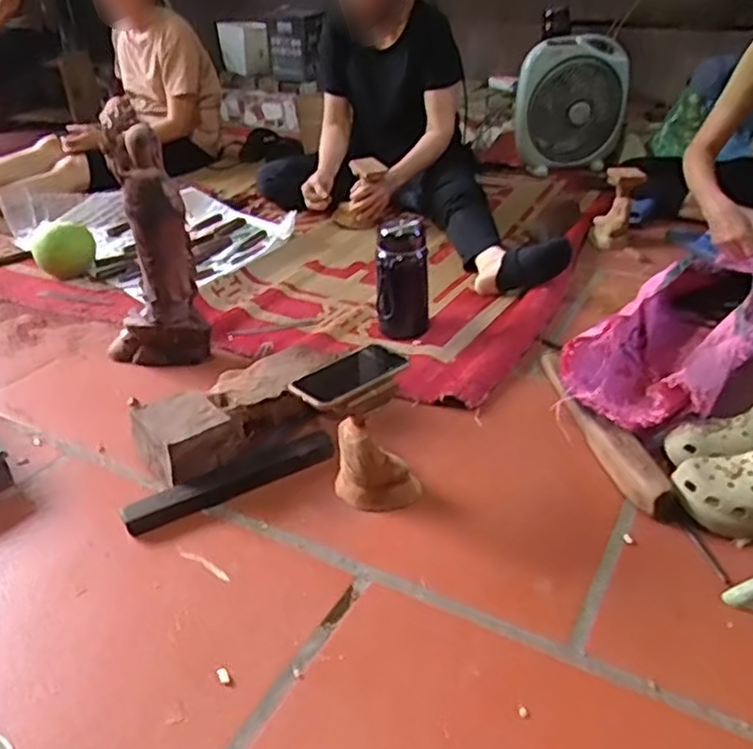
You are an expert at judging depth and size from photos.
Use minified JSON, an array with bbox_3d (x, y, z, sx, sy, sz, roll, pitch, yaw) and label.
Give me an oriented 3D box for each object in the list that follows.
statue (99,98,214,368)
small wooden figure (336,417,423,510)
[{"bbox_3d":[-0.383,-0.222,1.194,0.169,0.420,0.110,-2,23,-13],"label":"statue"},{"bbox_3d":[0.002,0.118,0.906,0.112,0.119,0.069,-5,30,-3],"label":"small wooden figure"}]

